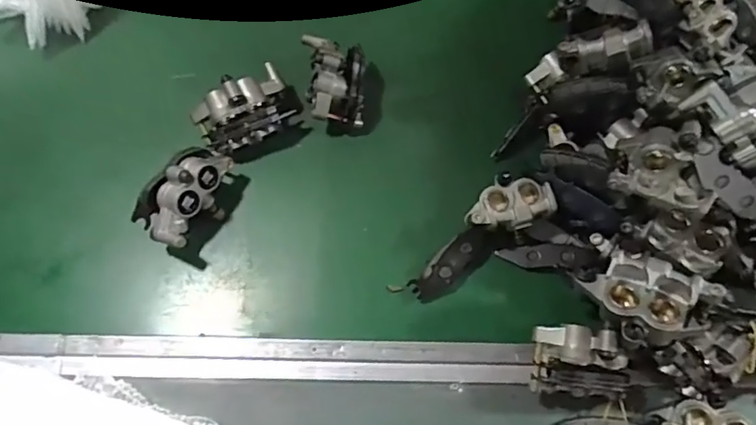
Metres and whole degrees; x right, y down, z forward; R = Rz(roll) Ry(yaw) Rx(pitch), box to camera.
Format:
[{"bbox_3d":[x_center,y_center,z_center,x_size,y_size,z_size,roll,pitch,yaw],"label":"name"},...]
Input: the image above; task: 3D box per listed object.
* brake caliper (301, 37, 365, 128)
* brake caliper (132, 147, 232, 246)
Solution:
[{"bbox_3d":[-0.049,-0.155,0.607,0.065,0.073,0.100,-3,66,-4],"label":"brake caliper"},{"bbox_3d":[-0.201,-0.023,0.550,0.069,0.073,0.115,25,67,9],"label":"brake caliper"}]

